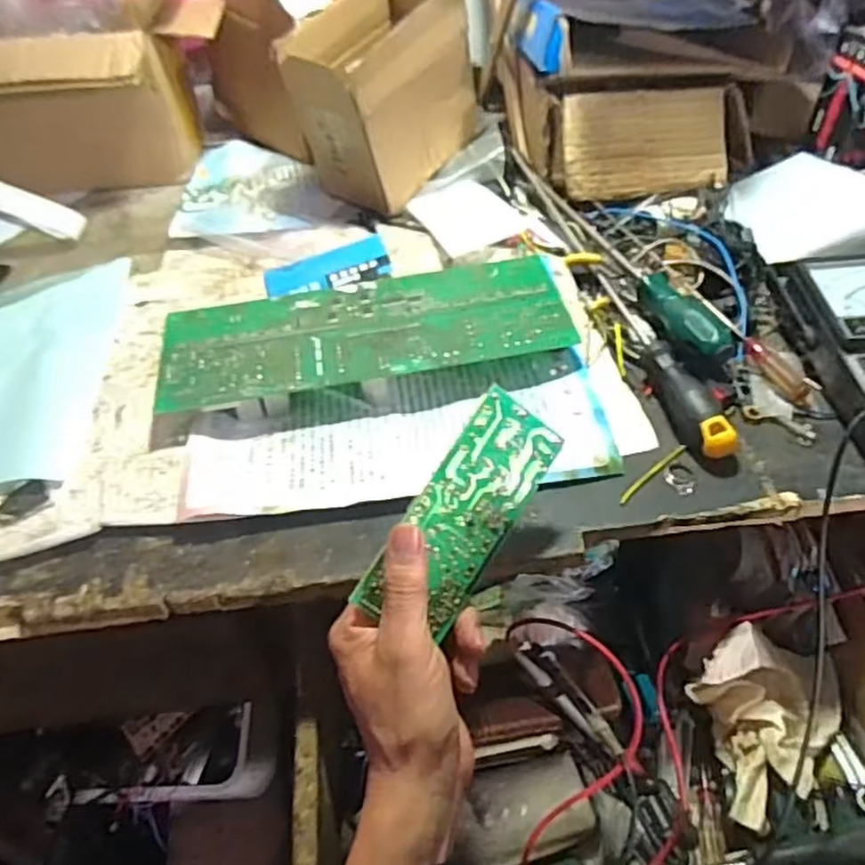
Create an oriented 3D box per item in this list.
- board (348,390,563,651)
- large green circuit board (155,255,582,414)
[{"bbox_3d":[0.018,0.045,0.386,0.054,0.005,0.135,37,76,-13],"label":"board"},{"bbox_3d":[-0.050,-0.070,0.528,0.292,0.035,0.108,-8,47,-6],"label":"large green circuit board"}]

